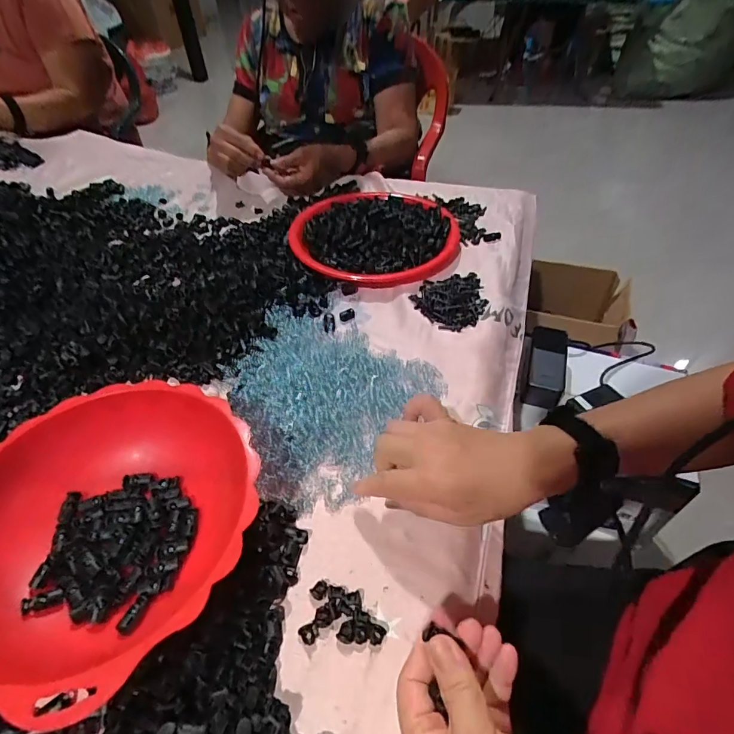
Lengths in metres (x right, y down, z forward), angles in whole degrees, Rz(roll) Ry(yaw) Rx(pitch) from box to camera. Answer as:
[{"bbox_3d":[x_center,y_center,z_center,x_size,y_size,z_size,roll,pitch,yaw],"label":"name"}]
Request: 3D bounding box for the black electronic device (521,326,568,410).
[{"bbox_3d":[0.280,-0.003,0.704,0.056,0.048,0.137,14,48,14],"label":"black electronic device"}]

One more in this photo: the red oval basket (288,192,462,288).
[{"bbox_3d":[0.013,-0.219,0.704,0.254,0.038,0.251,3,47,4],"label":"red oval basket"}]

